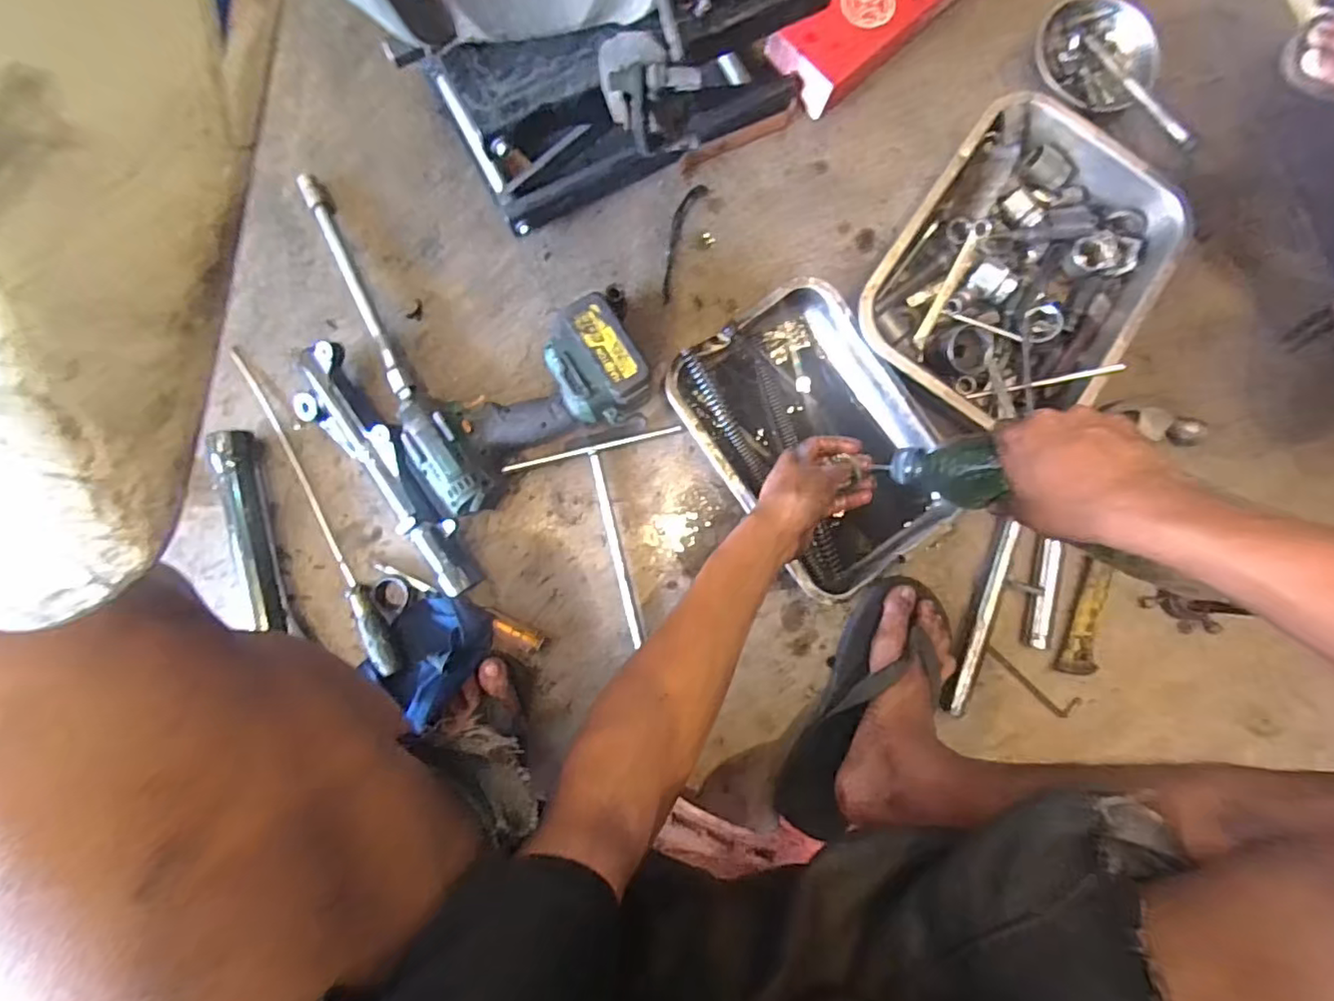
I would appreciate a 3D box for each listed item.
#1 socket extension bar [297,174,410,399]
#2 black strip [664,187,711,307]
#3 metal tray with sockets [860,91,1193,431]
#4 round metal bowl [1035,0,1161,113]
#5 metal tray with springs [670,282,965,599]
[{"bbox_3d":[-0.320,-0.219,0.611,0.022,0.028,0.262,-24,86,-8],"label":"socket extension bar"},{"bbox_3d":[0.013,-0.291,0.665,0.025,0.004,0.142,20,81,-3],"label":"black strip"},{"bbox_3d":[0.380,-0.248,0.655,0.251,0.075,0.345,36,83,0],"label":"metal tray with sockets"},{"bbox_3d":[0.506,-0.527,0.715,0.144,0.042,0.140,0,84,-4],"label":"round metal bowl"},{"bbox_3d":[0.154,-0.062,0.629,0.212,0.060,0.302,-36,88,-6],"label":"metal tray with springs"}]

